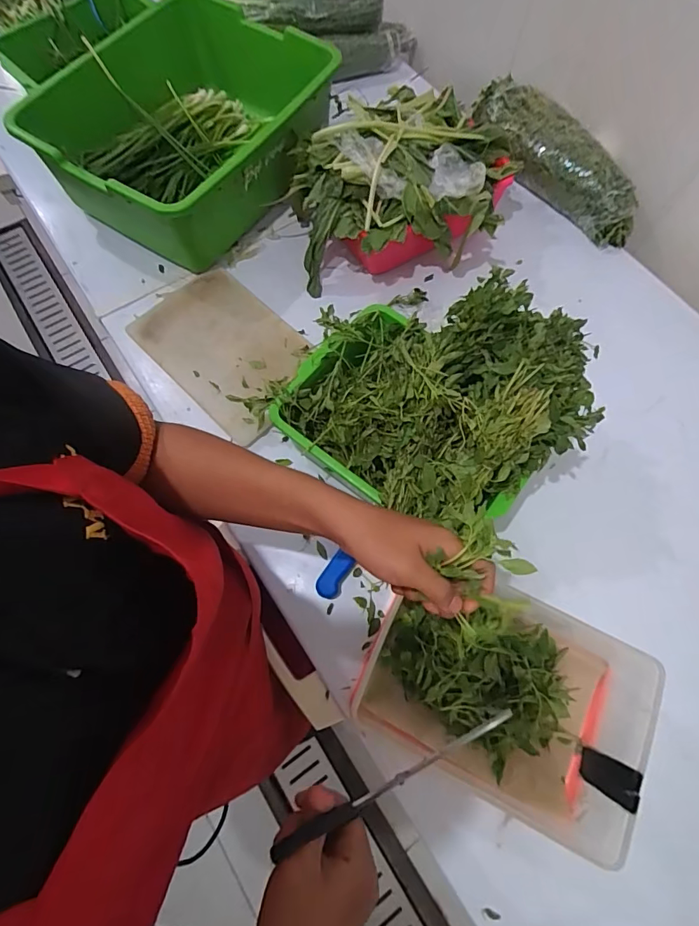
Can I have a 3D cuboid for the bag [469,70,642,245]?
[{"bbox_3d":[0.374,-0.545,0.814,0.084,0.102,0.363,-39,75,-14],"label":"bag"}]

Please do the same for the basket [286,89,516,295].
[{"bbox_3d":[0.084,-0.474,0.750,0.346,0.151,0.308,-8,69,-4],"label":"basket"}]

